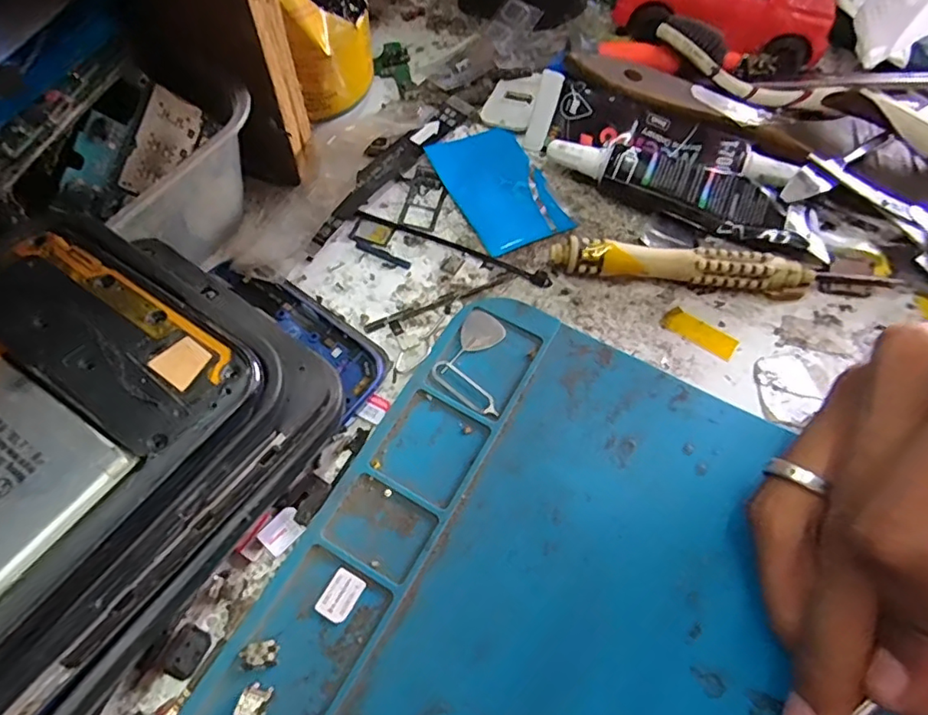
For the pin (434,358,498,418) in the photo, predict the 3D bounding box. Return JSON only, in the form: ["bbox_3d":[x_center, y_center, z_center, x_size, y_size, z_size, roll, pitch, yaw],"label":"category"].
[{"bbox_3d":[0.001,0.010,0.182,0.026,0.004,0.008,39,68,13],"label":"pin"}]

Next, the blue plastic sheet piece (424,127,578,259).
[{"bbox_3d":[0.014,-0.069,0.224,0.039,0.005,0.059,-25,67,-15],"label":"blue plastic sheet piece"}]

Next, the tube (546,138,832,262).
[{"bbox_3d":[0.086,-0.066,0.217,0.105,0.015,0.031,21,63,8],"label":"tube"}]

